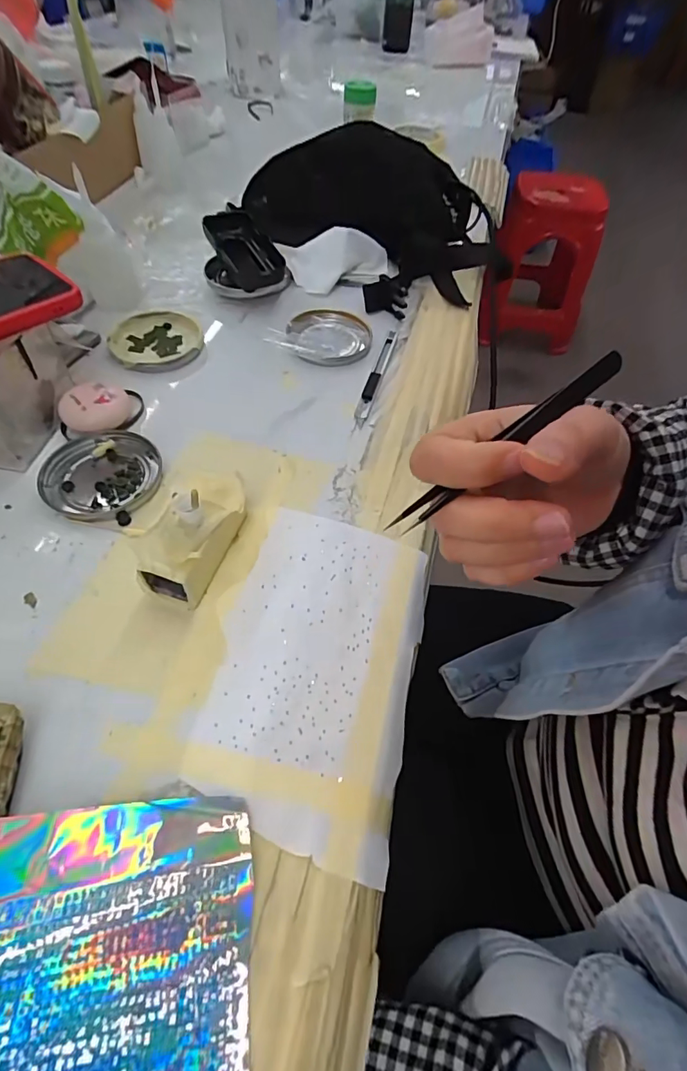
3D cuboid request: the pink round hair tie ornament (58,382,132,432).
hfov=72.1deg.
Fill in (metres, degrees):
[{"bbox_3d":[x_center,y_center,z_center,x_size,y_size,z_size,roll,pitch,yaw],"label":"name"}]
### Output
[{"bbox_3d":[-0.188,-0.096,0.359,0.048,0.023,0.033,-26,60,-20],"label":"pink round hair tie ornament"}]

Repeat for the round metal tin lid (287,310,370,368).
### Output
[{"bbox_3d":[-0.014,-0.192,0.444,0.078,0.016,0.083,-8,55,-9],"label":"round metal tin lid"}]

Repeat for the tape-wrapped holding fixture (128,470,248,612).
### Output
[{"bbox_3d":[-0.088,0.000,0.289,0.049,0.038,0.080,19,55,10],"label":"tape-wrapped holding fixture"}]

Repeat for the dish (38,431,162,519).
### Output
[{"bbox_3d":[-0.173,-0.044,0.334,0.079,0.008,0.075,1,54,-3],"label":"dish"}]

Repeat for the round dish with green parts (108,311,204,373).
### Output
[{"bbox_3d":[-0.169,-0.177,0.428,0.079,0.010,0.078,-12,56,-12],"label":"round dish with green parts"}]

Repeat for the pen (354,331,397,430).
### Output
[{"bbox_3d":[0.030,-0.144,0.422,0.011,0.012,0.136,14,55,7],"label":"pen"}]

